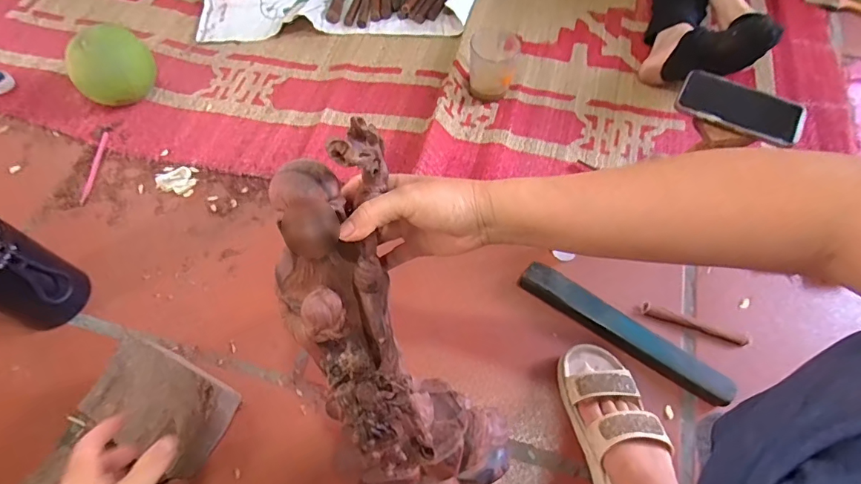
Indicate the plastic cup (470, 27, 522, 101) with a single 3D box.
[{"bbox_3d":[0.115,-0.329,0.846,0.086,0.086,0.092,0,62,0],"label":"plastic cup"}]

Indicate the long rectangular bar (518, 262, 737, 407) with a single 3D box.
[{"bbox_3d":[0.258,0.120,0.636,0.298,0.034,0.043,33,67,15],"label":"long rectangular bar"}]

